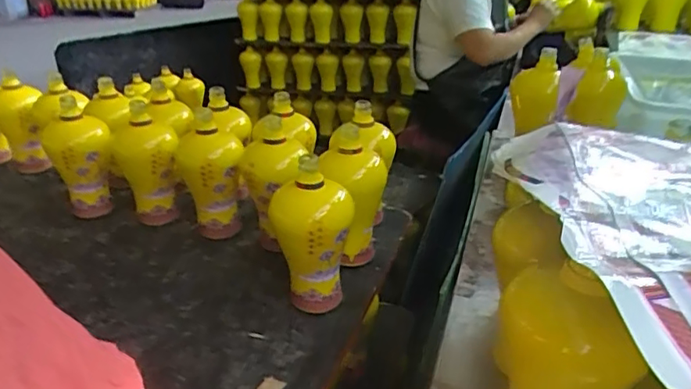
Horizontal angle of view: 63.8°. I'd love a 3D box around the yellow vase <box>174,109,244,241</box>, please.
[{"bbox_3d":[-0.208,-0.022,0.866,0.095,0.201,0.096,-10,28,-16],"label":"yellow vase"}]

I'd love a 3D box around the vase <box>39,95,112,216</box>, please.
[{"bbox_3d":[-0.440,-0.058,0.916,0.093,0.188,0.097,-16,30,-26],"label":"vase"}]

